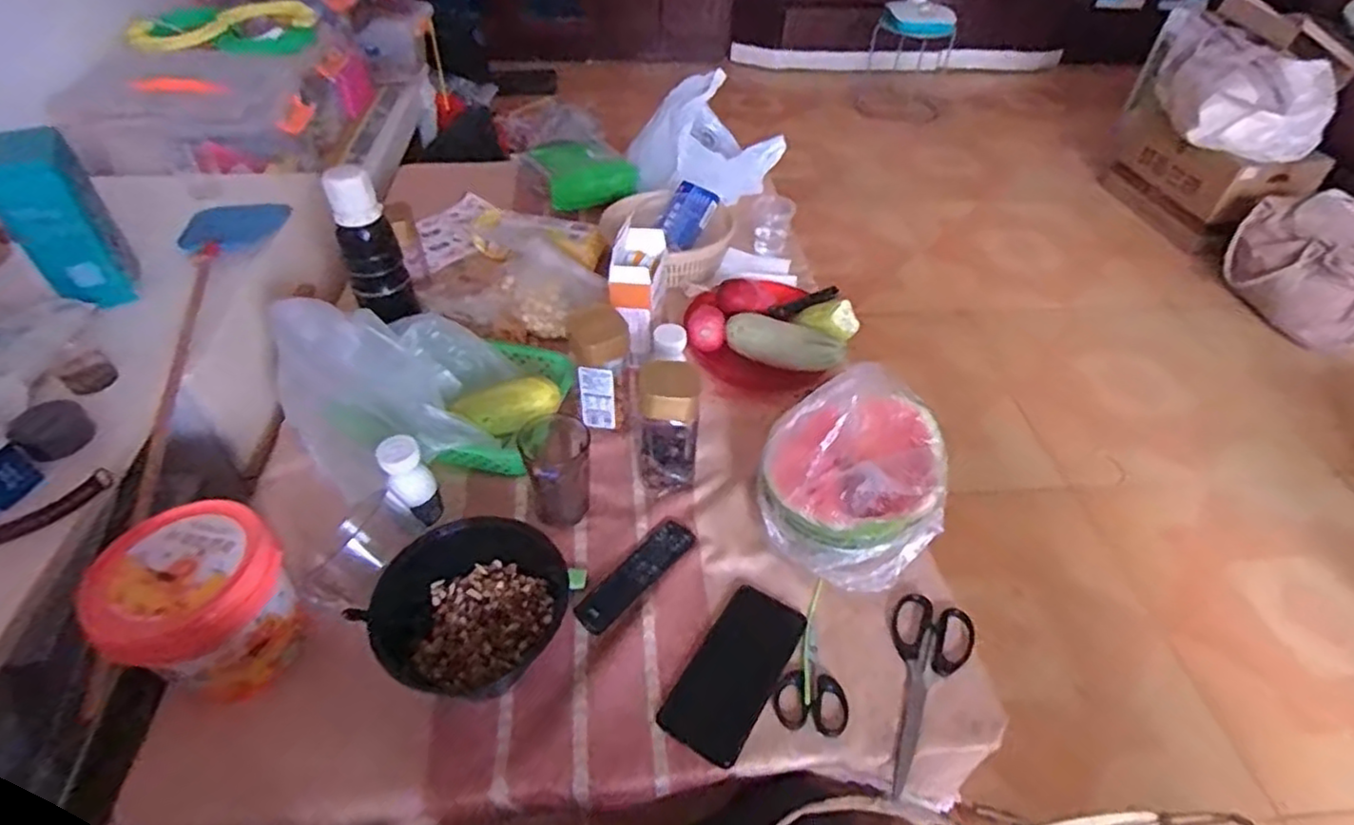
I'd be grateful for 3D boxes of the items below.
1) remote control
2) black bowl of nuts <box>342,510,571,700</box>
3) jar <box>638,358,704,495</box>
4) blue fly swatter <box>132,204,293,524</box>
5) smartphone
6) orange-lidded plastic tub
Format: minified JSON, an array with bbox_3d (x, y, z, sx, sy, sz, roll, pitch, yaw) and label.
[{"bbox_3d":[-0.039,0.163,0.688,0.042,0.013,0.149,30,52,26],"label":"remote control"},{"bbox_3d":[-0.188,0.176,0.628,0.176,0.063,0.145,-34,55,-30],"label":"black bowl of nuts"},{"bbox_3d":[-0.007,0.014,0.746,0.063,0.143,0.063,1,45,-1],"label":"jar"},{"bbox_3d":[-0.588,-0.115,0.822,0.116,0.044,0.560,-7,46,-8],"label":"blue fly swatter"},{"bbox_3d":[0.056,0.234,0.625,0.075,0.013,0.163,24,50,22],"label":"smartphone"},{"bbox_3d":[-0.409,0.167,0.593,0.127,0.136,0.130,1,45,-1],"label":"orange-lidded plastic tub"}]

